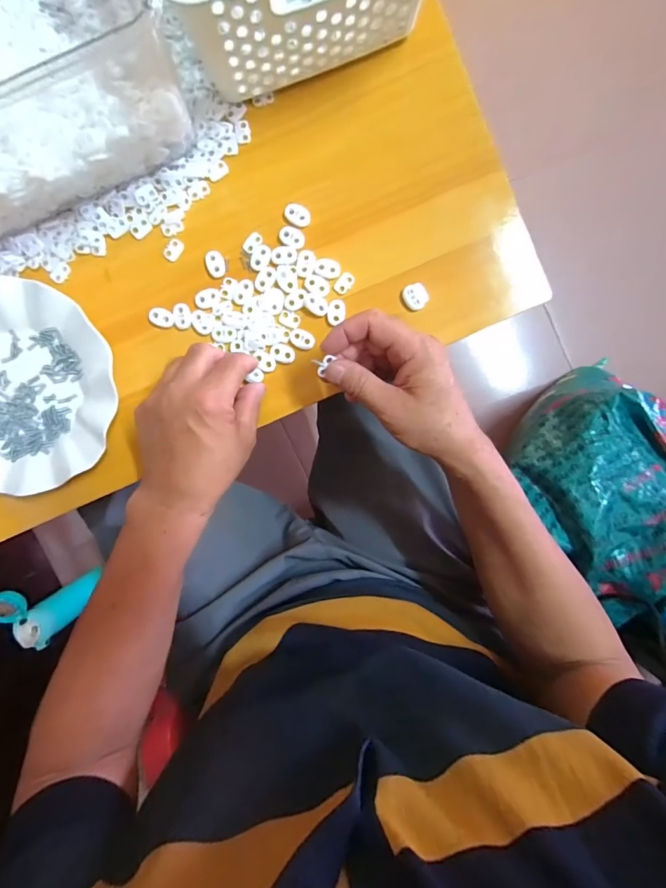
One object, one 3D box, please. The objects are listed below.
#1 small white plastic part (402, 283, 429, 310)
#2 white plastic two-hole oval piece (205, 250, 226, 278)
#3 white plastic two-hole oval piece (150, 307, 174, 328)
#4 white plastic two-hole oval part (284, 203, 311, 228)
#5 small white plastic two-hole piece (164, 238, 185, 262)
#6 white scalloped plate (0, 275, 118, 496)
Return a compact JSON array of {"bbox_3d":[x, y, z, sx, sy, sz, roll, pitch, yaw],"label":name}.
[{"bbox_3d":[0.073,-0.130,0.362,0.021,0.004,0.022,-39,93,3],"label":"small white plastic part"},{"bbox_3d":[-0.104,-0.159,0.364,0.016,0.005,0.022,-19,94,2],"label":"white plastic two-hole oval piece"},{"bbox_3d":[-0.153,-0.114,0.369,0.022,0.004,0.015,21,94,-1],"label":"white plastic two-hole oval piece"},{"bbox_3d":[-0.031,-0.200,0.359,0.024,0.004,0.017,31,94,-1],"label":"white plastic two-hole oval part"},{"bbox_3d":[-0.142,-0.173,0.366,0.014,0.004,0.019,24,94,-1],"label":"small white plastic two-hole piece"},{"bbox_3d":[-0.282,-0.049,0.367,0.178,0.022,0.179,0,94,1],"label":"white scalloped plate"}]

